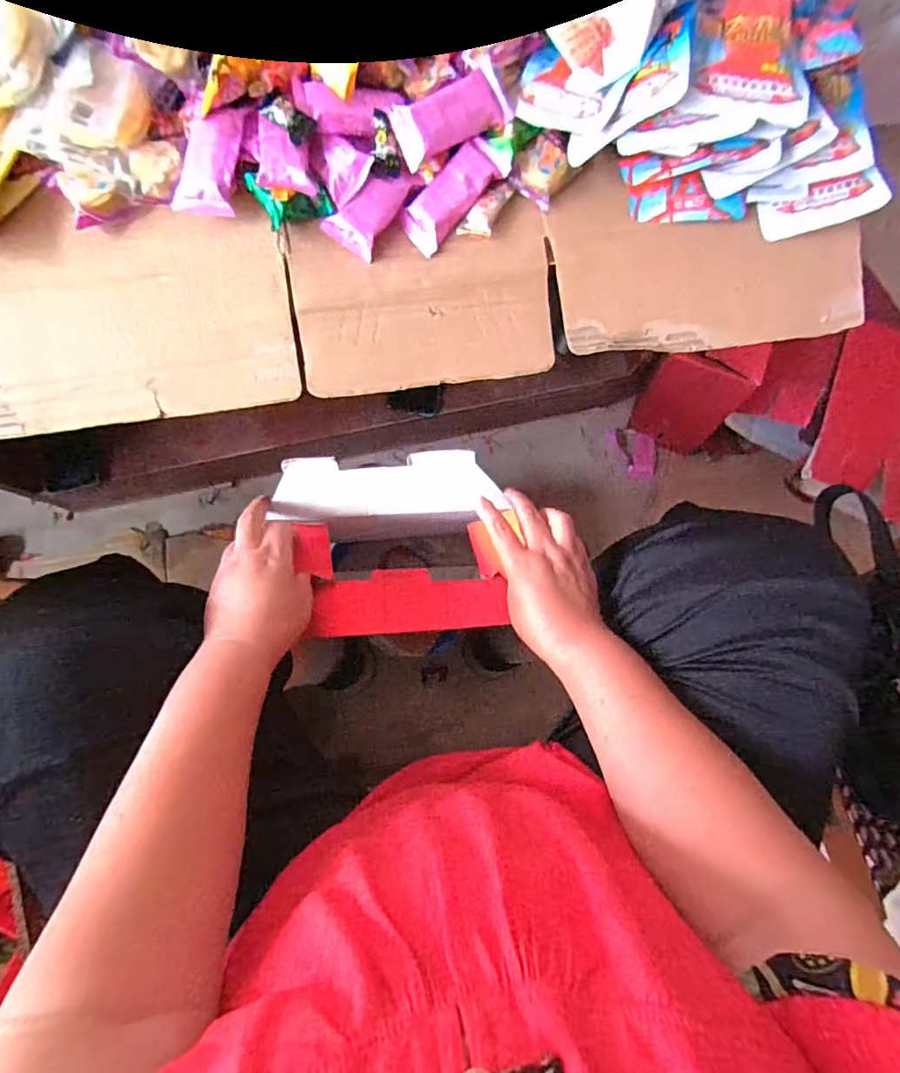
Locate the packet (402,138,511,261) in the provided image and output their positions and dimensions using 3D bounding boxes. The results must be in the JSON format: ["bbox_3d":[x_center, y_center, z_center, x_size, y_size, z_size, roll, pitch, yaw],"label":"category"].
[{"bbox_3d":[0.003,-0.289,0.442,0.101,0.016,0.038,-45,87,5],"label":"packet"}]

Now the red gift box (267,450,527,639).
[{"bbox_3d":[-0.053,0.013,0.519,0.220,0.103,0.162,-3,82,-5],"label":"red gift box"}]

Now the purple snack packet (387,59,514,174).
[{"bbox_3d":[0.002,-0.341,0.425,0.097,0.022,0.046,-29,85,-8],"label":"purple snack packet"}]

